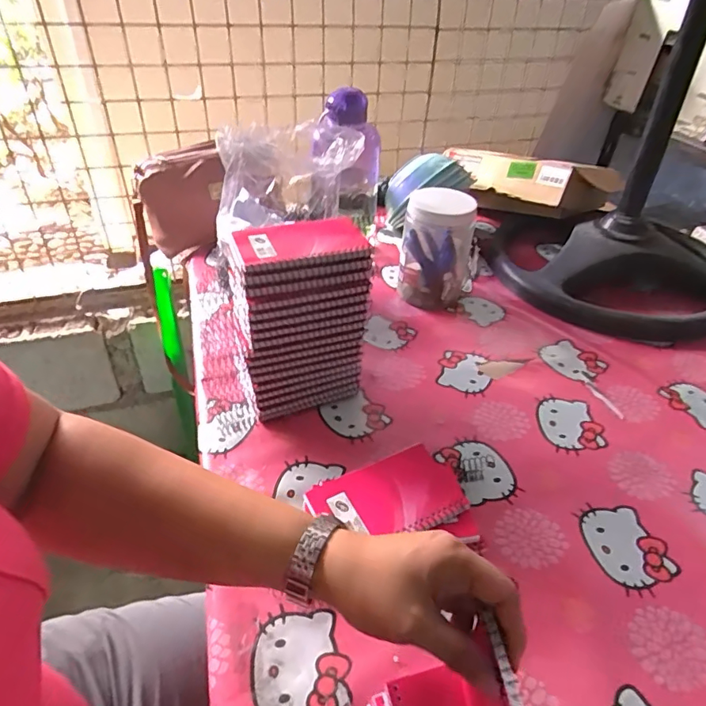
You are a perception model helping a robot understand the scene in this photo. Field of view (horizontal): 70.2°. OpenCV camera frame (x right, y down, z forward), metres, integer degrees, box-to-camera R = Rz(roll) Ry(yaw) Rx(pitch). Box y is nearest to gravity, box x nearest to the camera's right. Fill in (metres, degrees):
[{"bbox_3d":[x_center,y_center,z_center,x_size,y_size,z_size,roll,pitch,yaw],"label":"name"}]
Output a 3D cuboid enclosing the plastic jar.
[{"bbox_3d":[0.127,-0.159,0.767,0.103,0.158,0.103,8,40,8],"label":"plastic jar"}]

